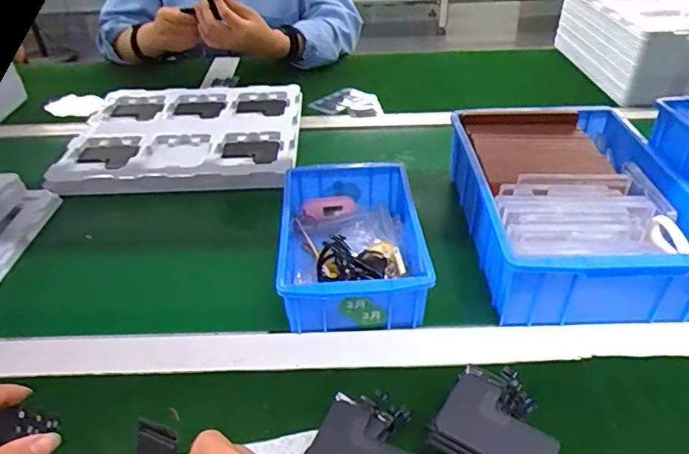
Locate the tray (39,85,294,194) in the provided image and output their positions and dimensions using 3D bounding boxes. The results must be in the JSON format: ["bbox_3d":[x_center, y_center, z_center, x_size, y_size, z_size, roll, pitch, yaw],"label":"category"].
[{"bbox_3d":[-0.232,-0.147,0.772,0.330,0.058,0.282,-6,37,-5],"label":"tray"}]

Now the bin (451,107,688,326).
[{"bbox_3d":[0.236,-0.026,0.545,0.208,0.079,0.286,-1,37,1],"label":"bin"}]

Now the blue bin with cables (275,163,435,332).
[{"bbox_3d":[0.006,0.012,0.521,0.130,0.058,0.199,-2,37,-1],"label":"blue bin with cables"}]

